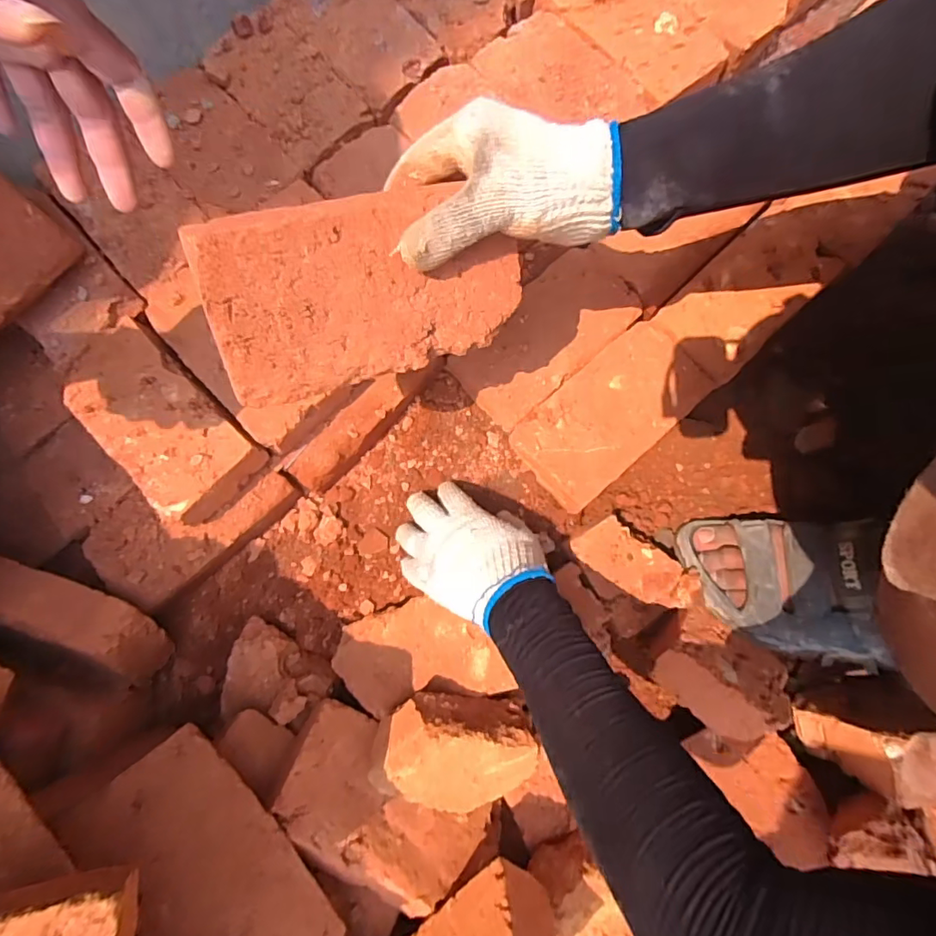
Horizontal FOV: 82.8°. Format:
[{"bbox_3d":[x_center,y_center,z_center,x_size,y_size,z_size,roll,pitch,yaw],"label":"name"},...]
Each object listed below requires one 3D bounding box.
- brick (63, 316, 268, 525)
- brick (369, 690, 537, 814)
[{"bbox_3d":[-0.301,-0.044,0.532,0.202,0.058,0.105,44,81,9],"label":"brick"},{"bbox_3d":[-0.013,0.233,0.441,0.125,0.058,0.112,16,118,-17],"label":"brick"}]

